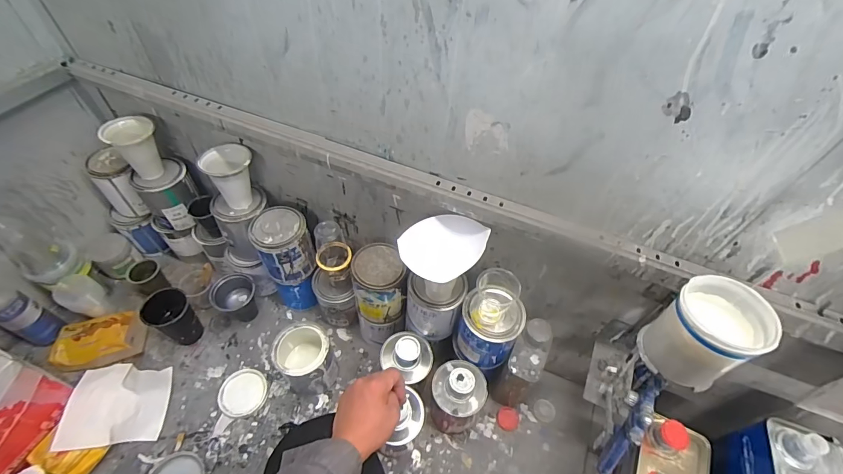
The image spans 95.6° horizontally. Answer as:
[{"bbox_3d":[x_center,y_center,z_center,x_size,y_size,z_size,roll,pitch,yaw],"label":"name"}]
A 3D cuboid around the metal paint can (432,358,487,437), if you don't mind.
[{"bbox_3d":[0.066,0.311,0.739,0.100,0.184,0.100,19,52,11],"label":"metal paint can"}]

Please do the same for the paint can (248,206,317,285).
[{"bbox_3d":[-0.286,0.018,0.791,0.099,0.135,0.103,2,51,-3],"label":"paint can"}]

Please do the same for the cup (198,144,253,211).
[{"bbox_3d":[-0.358,-0.114,0.730,0.084,0.100,0.082,2,51,-3],"label":"cup"}]

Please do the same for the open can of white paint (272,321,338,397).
[{"bbox_3d":[-0.239,0.255,0.794,0.109,0.140,0.118,-25,57,-22],"label":"open can of white paint"}]

